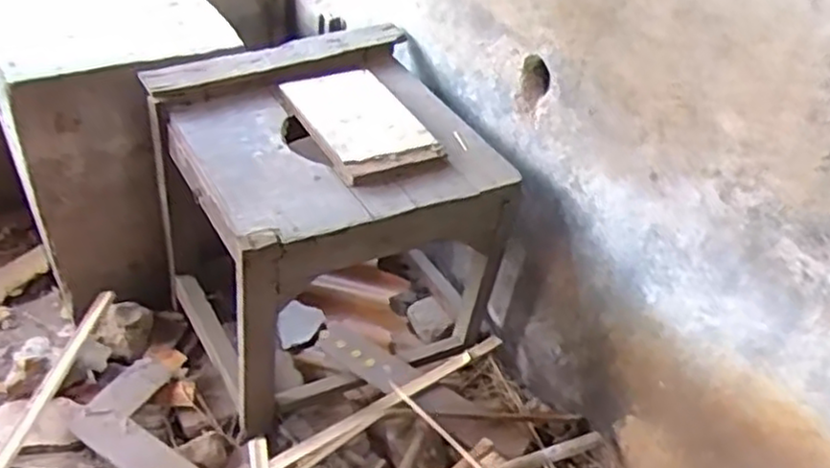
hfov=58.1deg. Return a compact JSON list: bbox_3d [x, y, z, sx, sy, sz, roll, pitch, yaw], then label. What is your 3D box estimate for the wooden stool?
[{"bbox_3d":[-0.146,-0.014,1.234,0.439,0.429,0.452,-19,46,-26],"label":"wooden stool"}]

